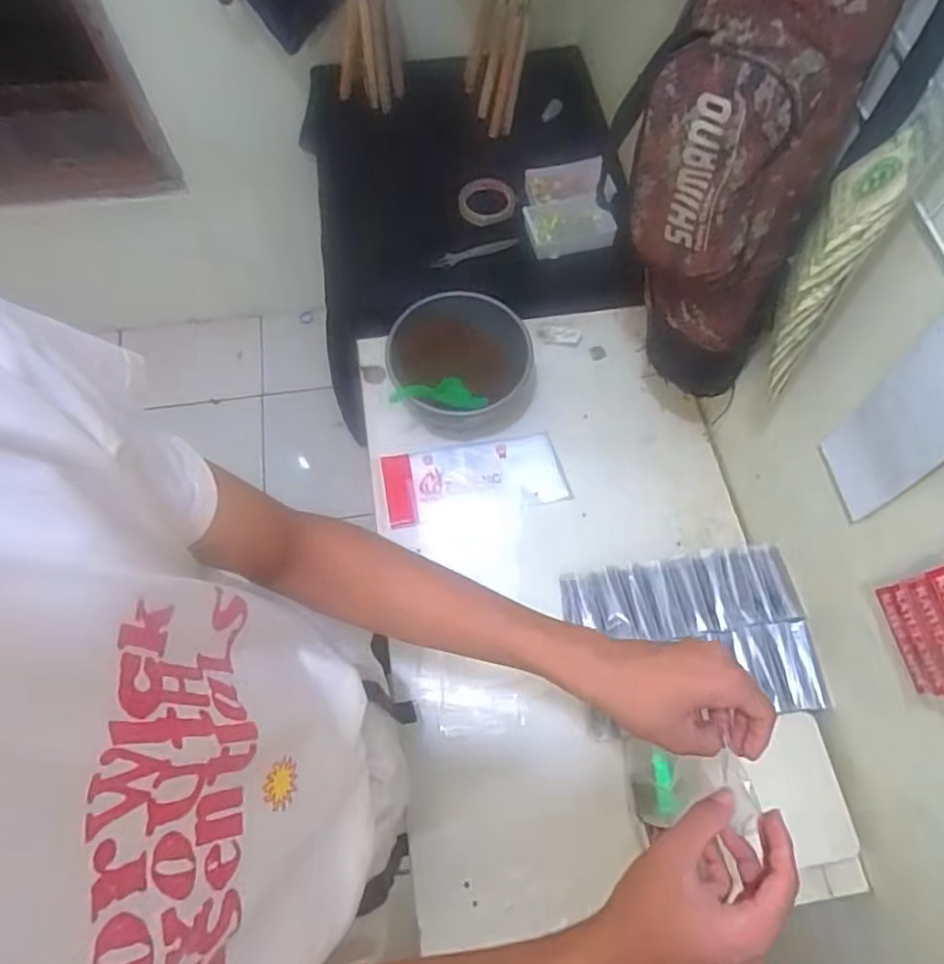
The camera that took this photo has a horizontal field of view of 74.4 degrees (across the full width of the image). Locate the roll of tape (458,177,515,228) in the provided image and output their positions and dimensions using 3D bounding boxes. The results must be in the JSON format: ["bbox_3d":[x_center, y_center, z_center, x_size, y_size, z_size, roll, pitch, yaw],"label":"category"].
[{"bbox_3d":[0.026,-0.480,1.054,0.081,0.023,0.094,30,69,11],"label":"roll of tape"}]

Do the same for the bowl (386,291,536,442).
[{"bbox_3d":[-0.013,-0.162,0.888,0.201,0.096,0.189,1,66,-1],"label":"bowl"}]

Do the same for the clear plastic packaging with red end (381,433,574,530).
[{"bbox_3d":[0.004,-0.004,0.869,0.247,0.008,0.107,-8,67,-5],"label":"clear plastic packaging with red end"}]

